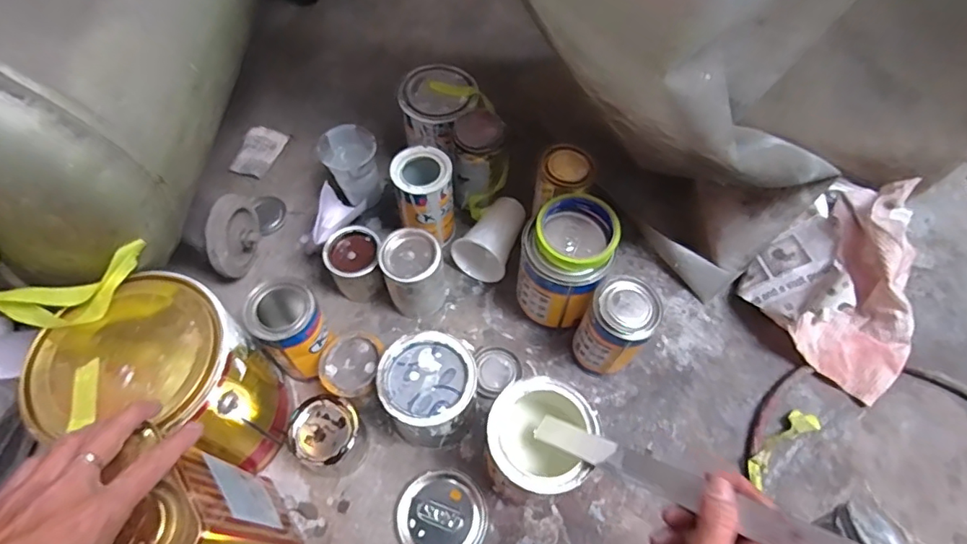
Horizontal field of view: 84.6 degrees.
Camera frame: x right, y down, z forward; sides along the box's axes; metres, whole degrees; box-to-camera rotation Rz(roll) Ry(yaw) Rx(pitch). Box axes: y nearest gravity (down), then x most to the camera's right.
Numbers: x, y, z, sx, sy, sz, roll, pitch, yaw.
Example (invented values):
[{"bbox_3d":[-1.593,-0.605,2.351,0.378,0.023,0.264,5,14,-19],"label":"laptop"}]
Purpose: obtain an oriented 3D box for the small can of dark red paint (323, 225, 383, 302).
[{"bbox_3d":[-0.163,-0.007,0.688,0.066,0.079,0.071,1,59,-1],"label":"small can of dark red paint"}]

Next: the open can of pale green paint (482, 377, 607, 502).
[{"bbox_3d":[0.055,0.180,0.546,0.101,0.135,0.103,1,59,-1],"label":"open can of pale green paint"}]

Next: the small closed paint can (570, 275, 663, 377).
[{"bbox_3d":[0.150,0.071,0.614,0.072,0.140,0.067,1,59,-1],"label":"small closed paint can"}]

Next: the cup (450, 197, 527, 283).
[{"bbox_3d":[0.011,-0.051,0.715,0.078,0.070,0.115,24,61,12],"label":"cup"}]

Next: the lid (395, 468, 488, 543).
[{"bbox_3d":[-0.044,0.264,0.572,0.093,0.011,0.091,1,59,-1],"label":"lid"}]

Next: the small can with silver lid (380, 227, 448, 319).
[{"bbox_3d":[-0.085,0.005,0.666,0.075,0.106,0.072,-7,60,-6],"label":"small can with silver lid"}]

